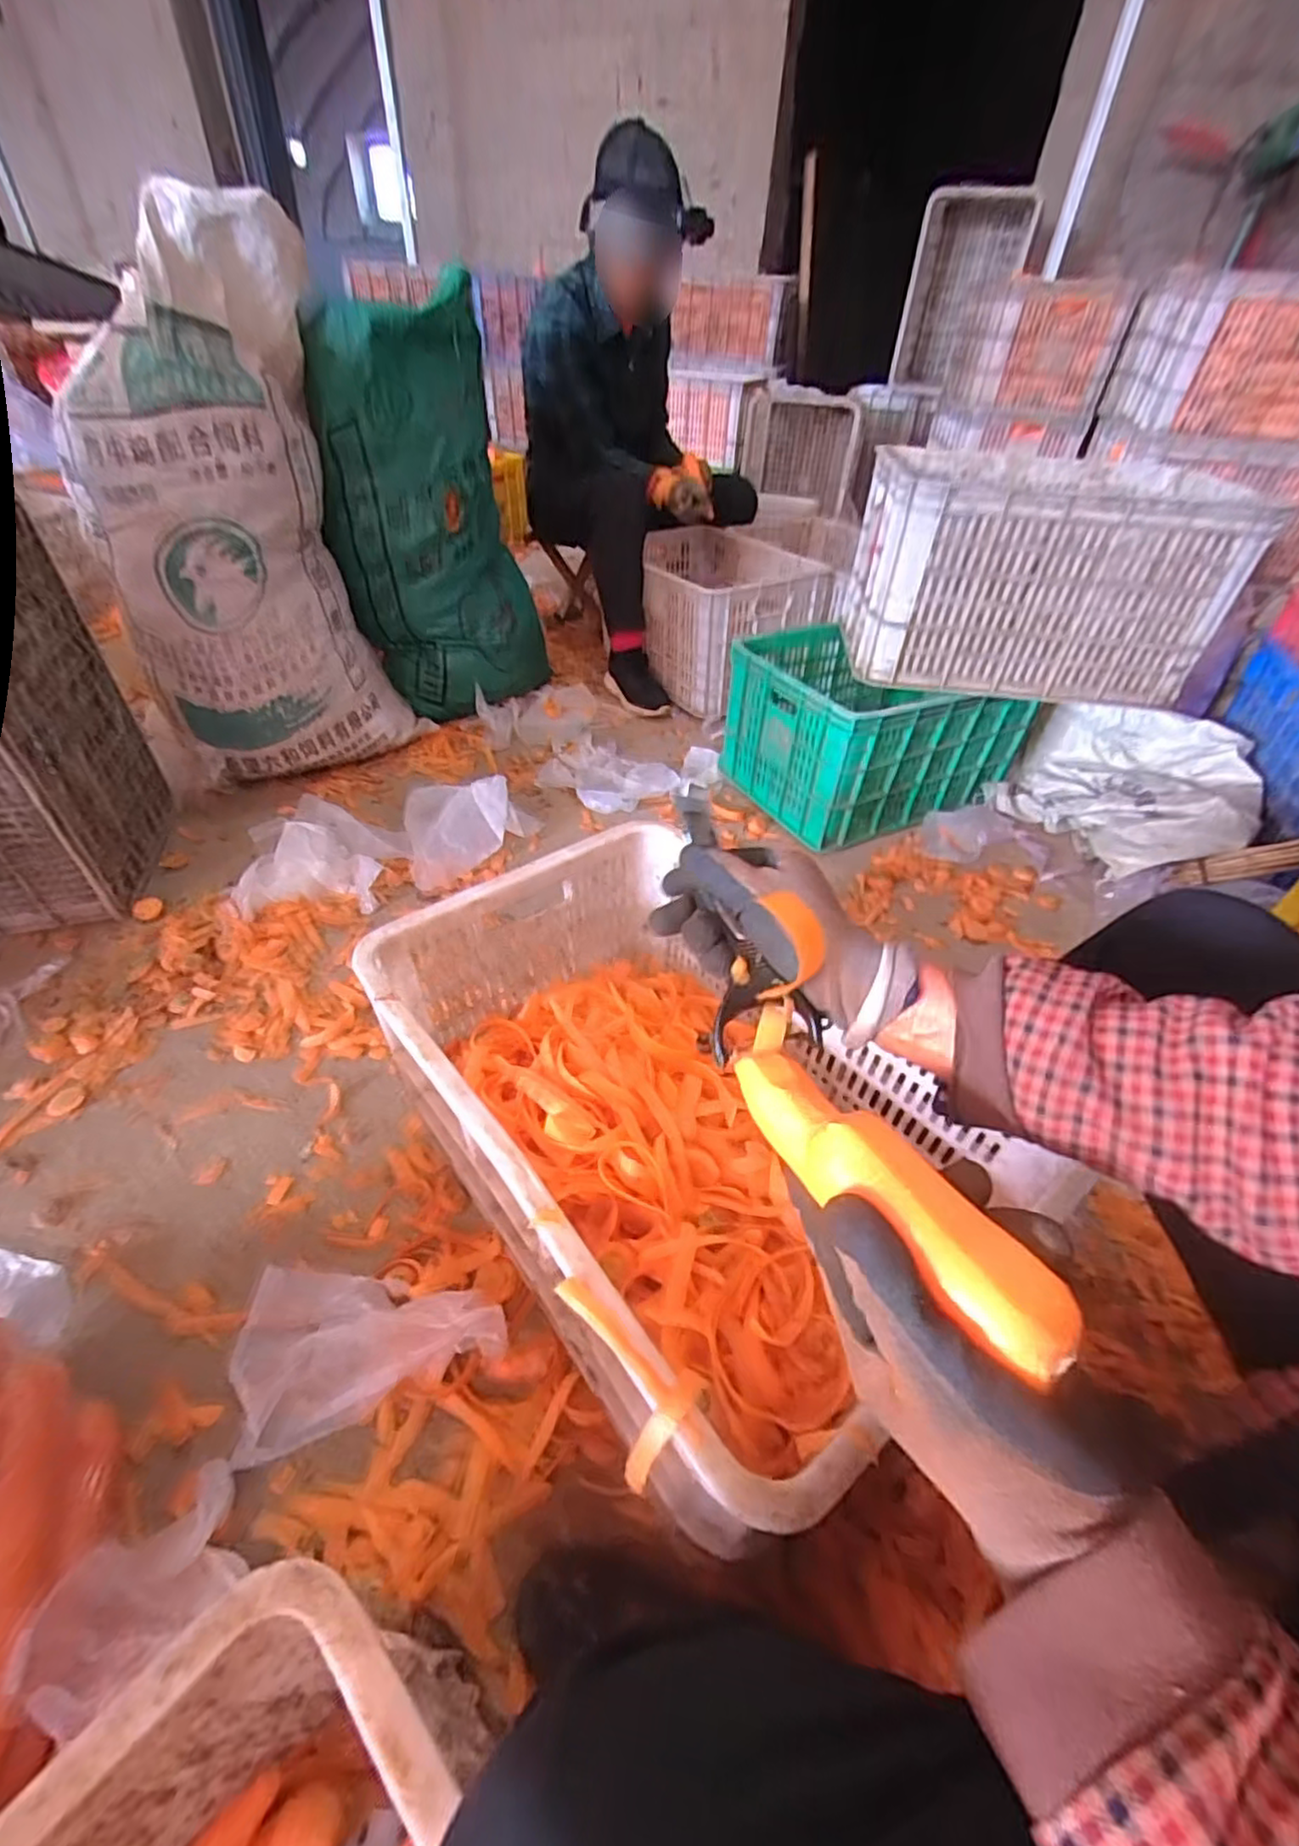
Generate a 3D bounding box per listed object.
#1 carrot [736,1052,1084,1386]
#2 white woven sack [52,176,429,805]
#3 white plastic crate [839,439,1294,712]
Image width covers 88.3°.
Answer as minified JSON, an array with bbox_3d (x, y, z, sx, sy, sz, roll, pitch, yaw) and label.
[{"bbox_3d":[0.094,0.103,0.289,0.039,0.035,0.173,-20,29,-23],"label":"carrot"},{"bbox_3d":[-0.665,-0.629,1.082,0.386,0.740,0.213,-18,47,-22],"label":"white woven sack"},{"bbox_3d":[0.600,-0.568,1.091,0.484,0.271,0.334,7,42,3],"label":"white plastic crate"}]

